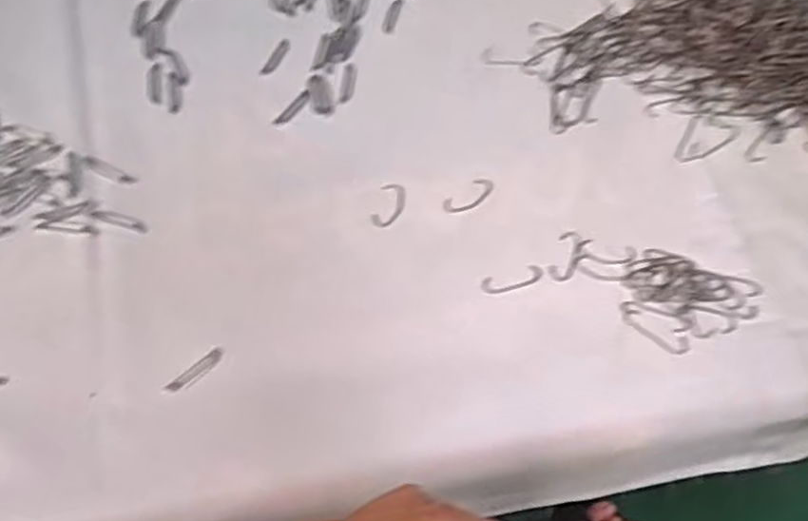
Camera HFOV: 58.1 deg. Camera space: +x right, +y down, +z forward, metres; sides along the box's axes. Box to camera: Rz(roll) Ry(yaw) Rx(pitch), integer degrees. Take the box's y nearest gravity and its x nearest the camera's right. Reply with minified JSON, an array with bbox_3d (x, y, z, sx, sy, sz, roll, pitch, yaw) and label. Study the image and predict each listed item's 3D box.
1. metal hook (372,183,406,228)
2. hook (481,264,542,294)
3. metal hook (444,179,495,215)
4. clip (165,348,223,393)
[{"bbox_3d":[-0.008,-0.034,0.439,0.017,0.004,0.031,17,68,4],"label":"metal hook"},{"bbox_3d":[0.063,0.011,0.419,0.036,0.004,0.012,-14,70,-8],"label":"hook"},{"bbox_3d":[0.041,-0.039,0.444,0.035,0.004,0.015,-35,74,-15],"label":"metal hook"},{"bbox_3d":[-0.111,0.059,0.389,0.034,0.004,0.008,-41,76,-17],"label":"clip"}]

